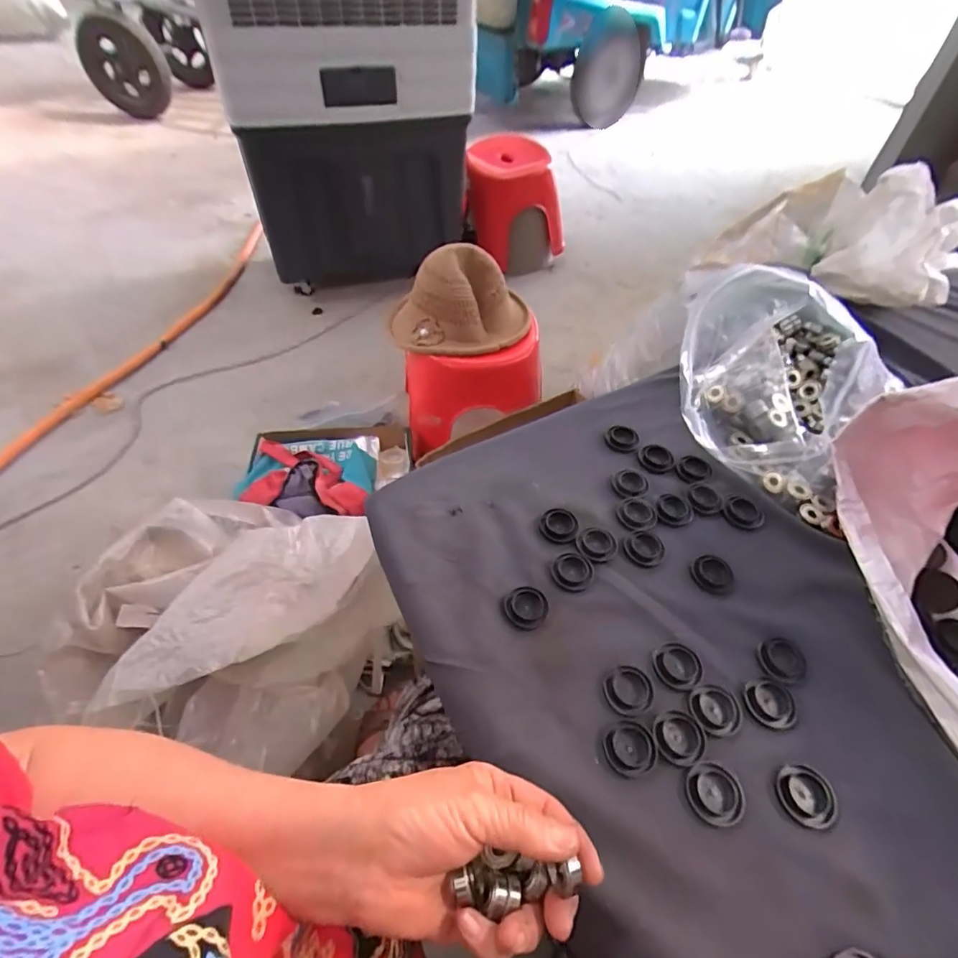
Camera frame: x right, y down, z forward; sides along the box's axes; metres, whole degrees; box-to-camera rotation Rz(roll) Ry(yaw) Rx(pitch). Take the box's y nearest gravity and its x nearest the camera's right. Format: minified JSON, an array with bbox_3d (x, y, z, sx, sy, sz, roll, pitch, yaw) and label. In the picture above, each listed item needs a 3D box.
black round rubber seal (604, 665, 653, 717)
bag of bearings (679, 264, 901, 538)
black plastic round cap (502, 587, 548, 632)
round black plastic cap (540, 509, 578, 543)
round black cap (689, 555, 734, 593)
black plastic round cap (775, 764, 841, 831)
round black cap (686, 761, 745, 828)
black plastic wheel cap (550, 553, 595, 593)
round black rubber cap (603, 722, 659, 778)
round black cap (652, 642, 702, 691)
[{"bbox_3d":[0.104,0.145,0.355,0.033,0.004,0.031,2,50,-2],"label":"black round rubber seal"},{"bbox_3d":[0.279,-0.106,0.495,0.172,0.125,0.236,18,51,11],"label":"bag of bearings"},{"bbox_3d":[0.037,0.097,0.392,0.031,0.004,0.037,26,53,17],"label":"black plastic round cap"},{"bbox_3d":[0.069,0.039,0.440,0.032,0.004,0.033,2,50,-2],"label":"round black plastic cap"},{"bbox_3d":[0.190,0.076,0.418,0.035,0.004,0.031,-14,52,-15],"label":"round black cap"},{"bbox_3d":[0.204,0.195,0.318,0.032,0.009,0.033,2,50,-2],"label":"black plastic round cap"},{"bbox_3d":[0.145,0.193,0.317,0.030,0.012,0.033,2,50,-2],"label":"round black cap"},{"bbox_3d":[0.075,0.073,0.412,0.033,0.004,0.035,2,50,-2],"label":"black plastic wheel cap"},{"bbox_3d":[0.098,0.174,0.333,0.032,0.004,0.031,2,50,-2],"label":"round black rubber cap"},{"bbox_3d":[0.143,0.134,0.370,0.034,0.004,0.032,2,50,-2],"label":"round black cap"}]

